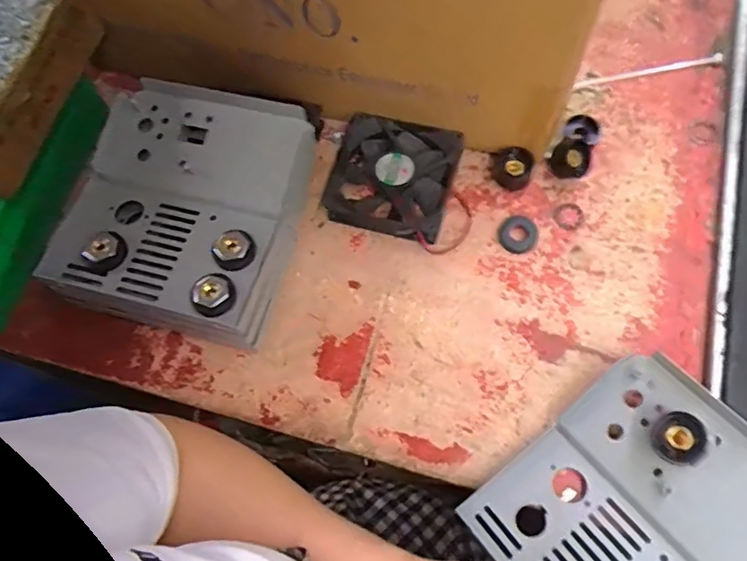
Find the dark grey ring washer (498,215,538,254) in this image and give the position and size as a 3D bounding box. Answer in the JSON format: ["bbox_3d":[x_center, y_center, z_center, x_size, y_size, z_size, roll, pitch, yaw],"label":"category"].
[{"bbox_3d":[0.113,-0.036,0.461,0.031,0.004,0.029,-1,67,3],"label":"dark grey ring washer"}]

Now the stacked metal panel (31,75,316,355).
[{"bbox_3d":[-0.146,-0.058,0.454,0.187,0.054,0.173,16,71,8],"label":"stacked metal panel"}]

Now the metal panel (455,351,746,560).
[{"bbox_3d":[0.167,0.148,0.362,0.171,0.023,0.158,-42,59,-1],"label":"metal panel"}]

